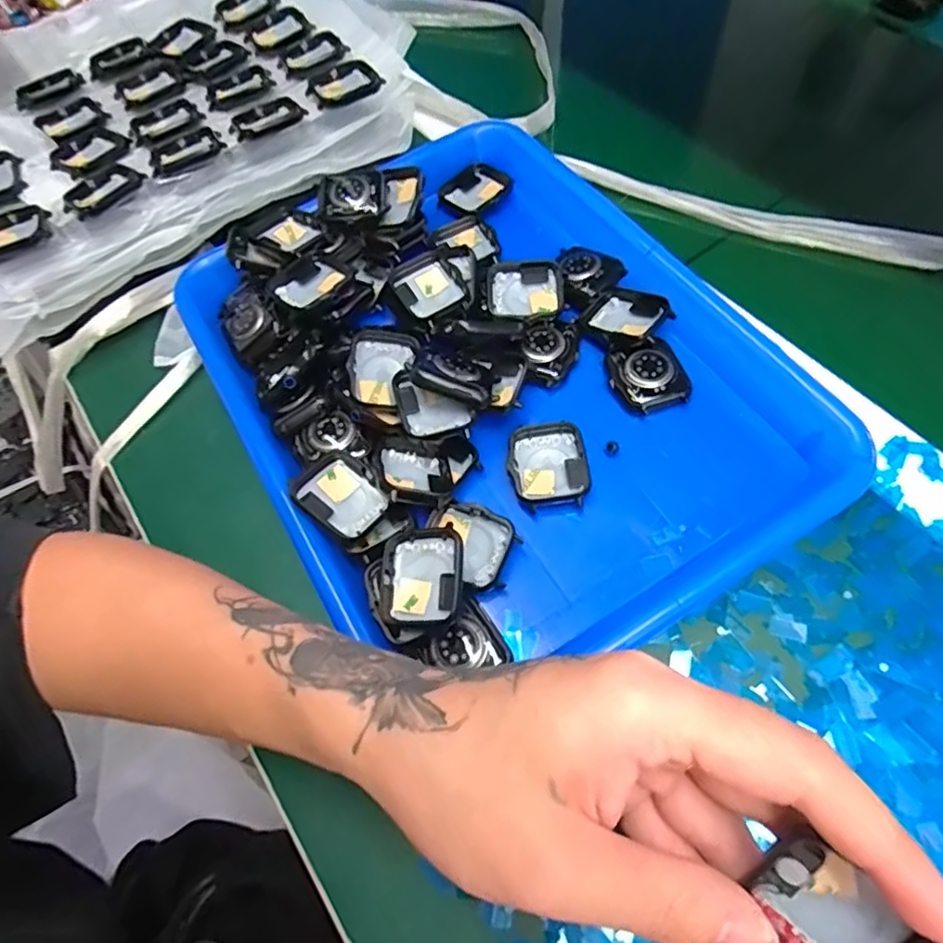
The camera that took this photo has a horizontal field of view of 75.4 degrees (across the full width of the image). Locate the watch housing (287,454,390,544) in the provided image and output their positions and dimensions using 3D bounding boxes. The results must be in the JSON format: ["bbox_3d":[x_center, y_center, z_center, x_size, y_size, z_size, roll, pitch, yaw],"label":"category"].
[{"bbox_3d":[-0.061,0.011,0.292,0.041,0.010,0.036,37,74,23],"label":"watch housing"}]

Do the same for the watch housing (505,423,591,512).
[{"bbox_3d":[0.039,-0.003,0.309,0.038,0.010,0.045,-9,62,4],"label":"watch housing"}]

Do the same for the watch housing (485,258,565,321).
[{"bbox_3d":[0.031,-0.104,0.348,0.043,0.008,0.038,-4,63,6],"label":"watch housing"}]

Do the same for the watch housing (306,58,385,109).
[{"bbox_3d":[-0.086,-0.263,0.416,0.046,0.009,0.035,-31,63,-8],"label":"watch housing"}]

